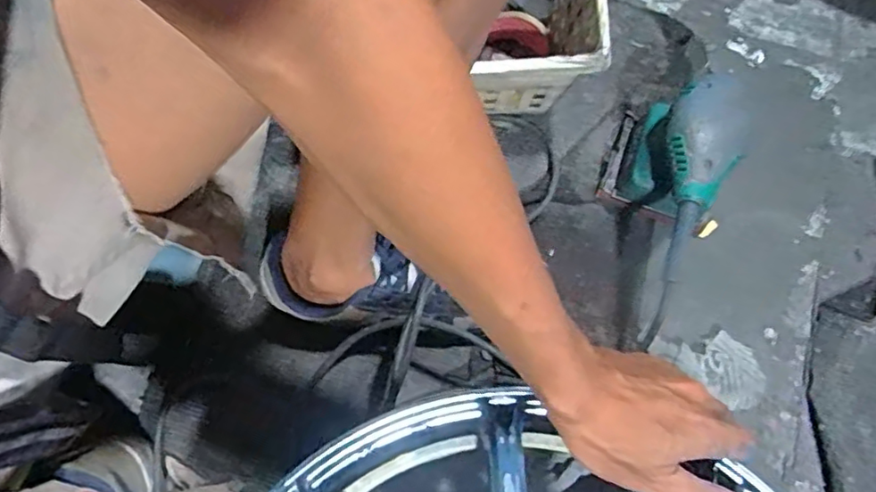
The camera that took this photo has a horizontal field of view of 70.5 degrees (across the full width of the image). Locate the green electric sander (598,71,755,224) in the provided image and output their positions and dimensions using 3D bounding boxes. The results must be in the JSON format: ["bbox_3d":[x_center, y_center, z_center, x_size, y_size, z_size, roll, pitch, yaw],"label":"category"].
[{"bbox_3d":[0.222,-0.081,0.585,0.100,0.130,0.126,25,77,6],"label":"green electric sander"}]

